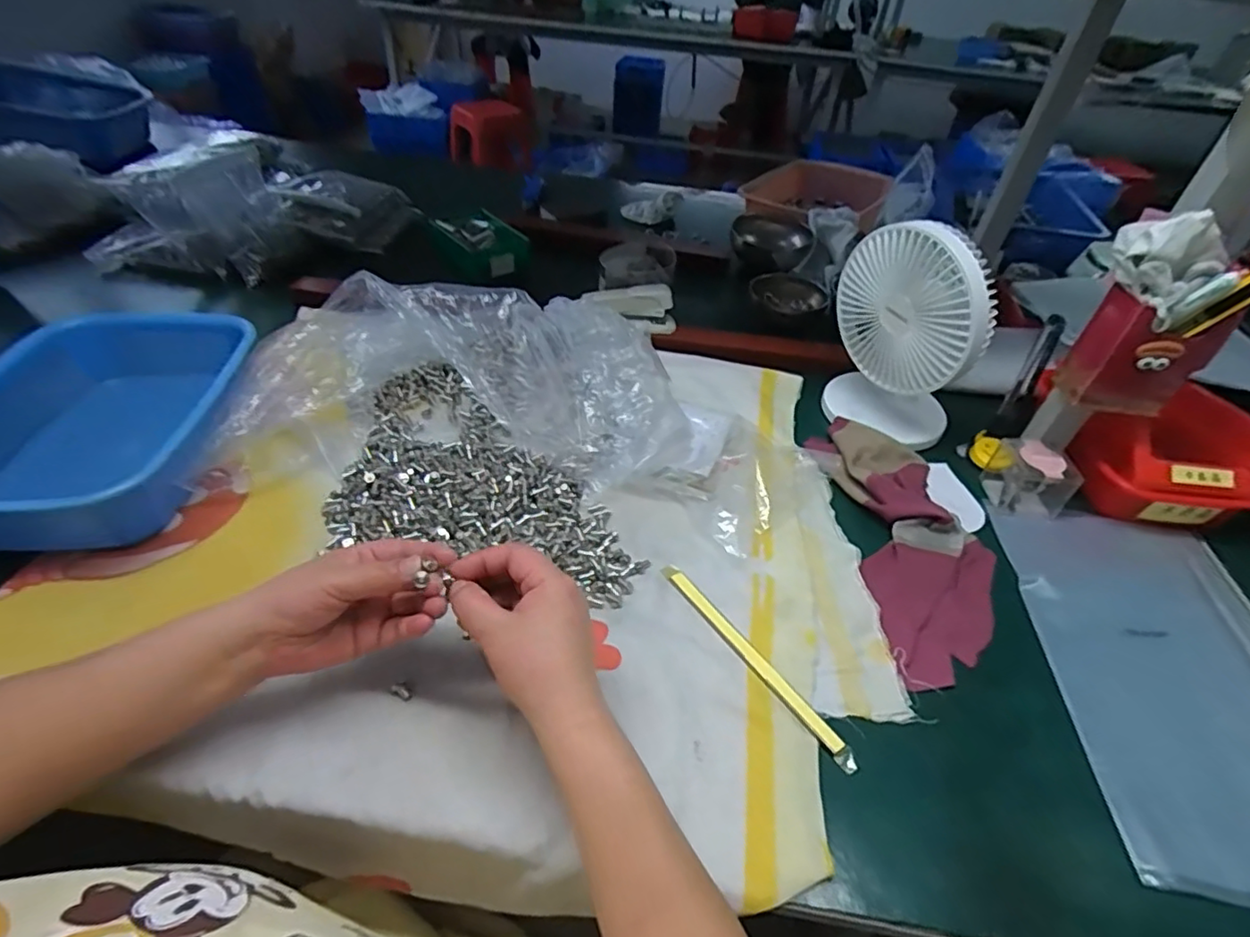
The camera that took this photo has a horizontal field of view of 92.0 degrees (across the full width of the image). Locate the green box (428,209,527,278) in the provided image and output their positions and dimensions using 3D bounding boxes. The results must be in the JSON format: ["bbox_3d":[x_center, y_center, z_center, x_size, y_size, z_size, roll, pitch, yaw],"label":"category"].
[{"bbox_3d":[-0.225,-0.344,0.918,0.112,0.052,0.148,-20,49,-25],"label":"green box"}]

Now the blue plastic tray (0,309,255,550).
[{"bbox_3d":[-0.482,-0.040,0.554,0.231,0.078,0.284,-6,44,-13],"label":"blue plastic tray"}]

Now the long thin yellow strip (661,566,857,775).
[{"bbox_3d":[0.096,0.143,0.460,0.017,0.006,0.195,-25,51,-27],"label":"long thin yellow strip"}]

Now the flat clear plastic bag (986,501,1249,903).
[{"bbox_3d":[0.437,0.160,0.472,0.205,0.010,0.315,10,43,4],"label":"flat clear plastic bag"}]

